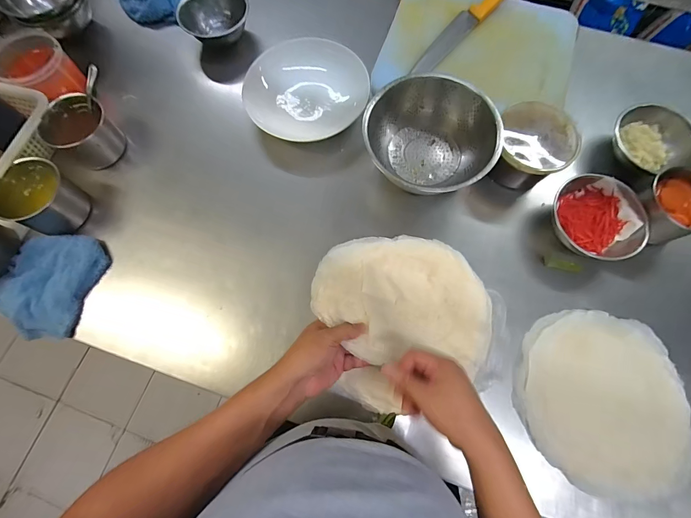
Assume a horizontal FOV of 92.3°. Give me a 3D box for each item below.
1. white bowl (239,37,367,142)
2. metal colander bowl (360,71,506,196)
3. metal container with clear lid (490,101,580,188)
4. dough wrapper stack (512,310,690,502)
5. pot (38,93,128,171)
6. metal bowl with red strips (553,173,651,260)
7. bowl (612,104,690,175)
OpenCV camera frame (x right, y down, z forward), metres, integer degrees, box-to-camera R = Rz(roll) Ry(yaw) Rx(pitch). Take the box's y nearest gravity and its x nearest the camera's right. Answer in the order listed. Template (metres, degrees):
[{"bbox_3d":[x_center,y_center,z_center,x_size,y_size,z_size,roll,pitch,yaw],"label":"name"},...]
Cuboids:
[{"bbox_3d":[-0.082,-0.360,0.686,0.252,0.059,0.201,-29,75,-8],"label":"white bowl"},{"bbox_3d":[0.144,-0.205,0.592,0.221,0.095,0.200,36,77,10],"label":"metal colander bowl"},{"bbox_3d":[0.335,-0.202,0.614,0.146,0.096,0.129,-32,76,-9],"label":"metal container with clear lid"},{"bbox_3d":[0.412,0.224,0.528,0.270,0.018,0.261,17,74,5],"label":"dough wrapper stack"},{"bbox_3d":[-0.500,-0.245,0.643,0.102,0.081,0.108,0,73,0],"label":"pot"},{"bbox_3d":[0.446,-0.072,0.598,0.149,0.056,0.136,0,73,0],"label":"metal bowl with red strips"},{"bbox_3d":[0.579,-0.224,0.634,0.128,0.074,0.125,-12,74,-3],"label":"bowl"}]

